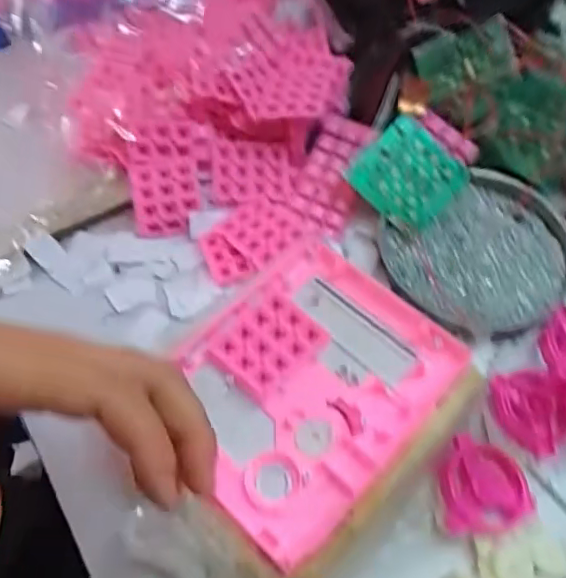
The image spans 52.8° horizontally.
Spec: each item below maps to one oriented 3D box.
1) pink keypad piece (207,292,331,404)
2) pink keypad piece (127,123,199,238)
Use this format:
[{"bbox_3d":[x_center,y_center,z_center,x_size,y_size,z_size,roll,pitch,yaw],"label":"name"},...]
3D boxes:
[{"bbox_3d":[-0.009,0.033,0.351,0.052,0.009,0.062,37,65,22],"label":"pink keypad piece"},{"bbox_3d":[-0.092,-0.083,0.436,0.050,0.017,0.083,-7,93,-4],"label":"pink keypad piece"}]

